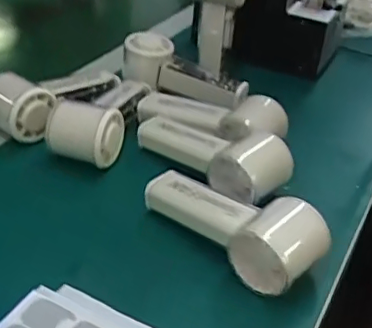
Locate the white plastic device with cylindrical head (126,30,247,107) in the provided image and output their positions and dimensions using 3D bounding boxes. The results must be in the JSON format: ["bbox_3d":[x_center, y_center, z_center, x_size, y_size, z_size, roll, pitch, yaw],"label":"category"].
[{"bbox_3d":[-0.003,-0.104,0.685,0.153,0.055,0.052,26,39,30],"label":"white plastic device with cylindrical head"}]

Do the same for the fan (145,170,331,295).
[{"bbox_3d":[0.036,0.040,0.469,0.152,0.051,0.054,30,41,34],"label":"fan"}]

